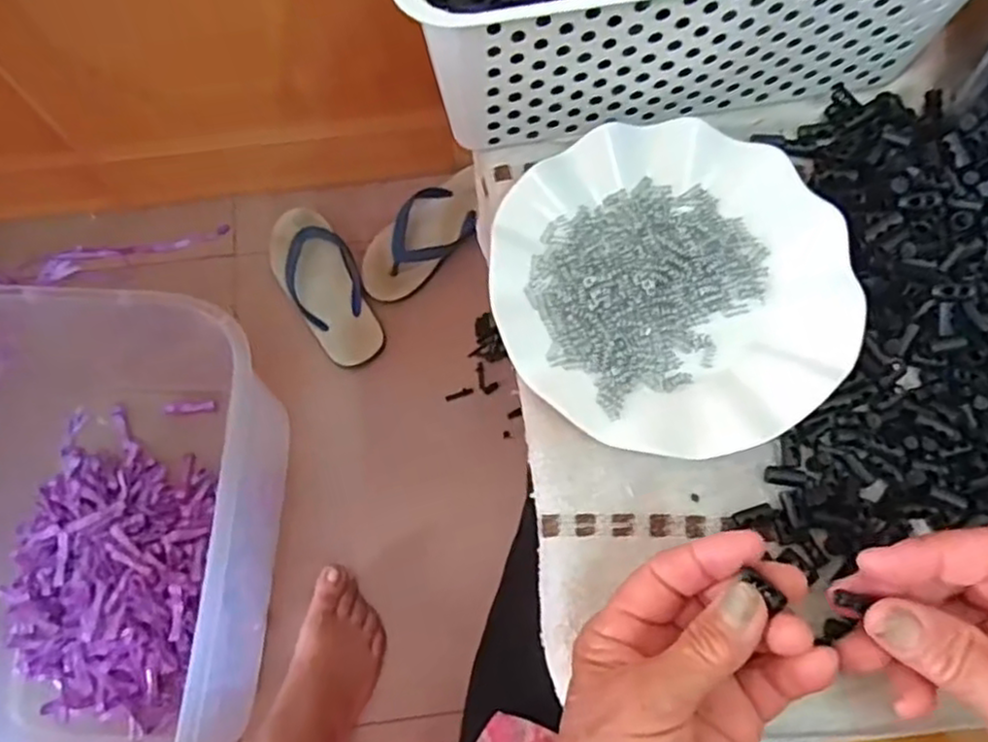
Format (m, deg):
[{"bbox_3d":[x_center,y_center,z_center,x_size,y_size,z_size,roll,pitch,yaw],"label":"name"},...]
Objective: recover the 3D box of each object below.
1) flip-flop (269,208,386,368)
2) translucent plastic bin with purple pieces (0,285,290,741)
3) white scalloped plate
[{"bbox_3d":[-0.223,-0.119,0.908,0.095,0.037,0.231,-33,75,-10],"label":"flip-flop"},{"bbox_3d":[-0.425,0.177,0.703,0.408,0.244,0.547,-5,73,-1],"label":"translucent plastic bin with purple pieces"},{"bbox_3d":[0.092,-0.048,0.362,0.178,0.017,0.180,0,73,0],"label":"white scalloped plate"}]

